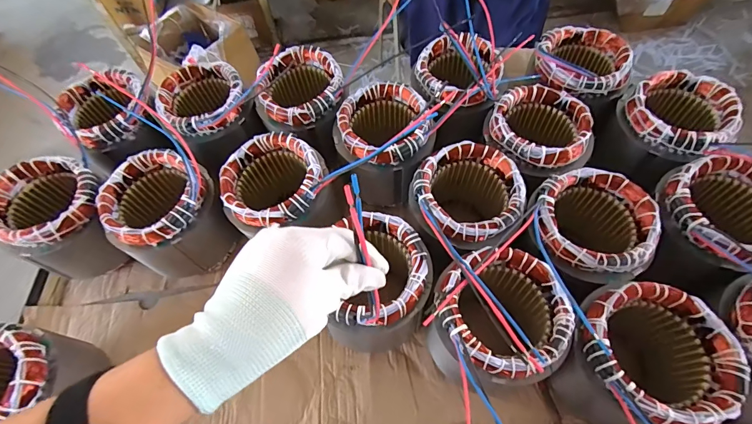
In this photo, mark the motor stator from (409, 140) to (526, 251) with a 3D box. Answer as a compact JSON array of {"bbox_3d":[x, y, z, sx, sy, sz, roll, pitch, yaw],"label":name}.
[{"bbox_3d":[0.127,0.003,0.559,0.135,0.160,0.135,-2,61,3],"label":"motor stator"}]

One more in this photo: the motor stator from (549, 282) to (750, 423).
[{"bbox_3d":[0.295,0.176,0.450,0.141,0.162,0.138,-2,61,3],"label":"motor stator"}]

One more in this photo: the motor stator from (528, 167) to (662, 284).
[{"bbox_3d":[0.275,0.040,0.524,0.141,0.150,0.144,-2,61,3],"label":"motor stator"}]

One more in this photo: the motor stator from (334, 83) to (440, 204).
[{"bbox_3d":[0.014,-0.095,0.617,0.152,0.158,0.154,-2,61,3],"label":"motor stator"}]

